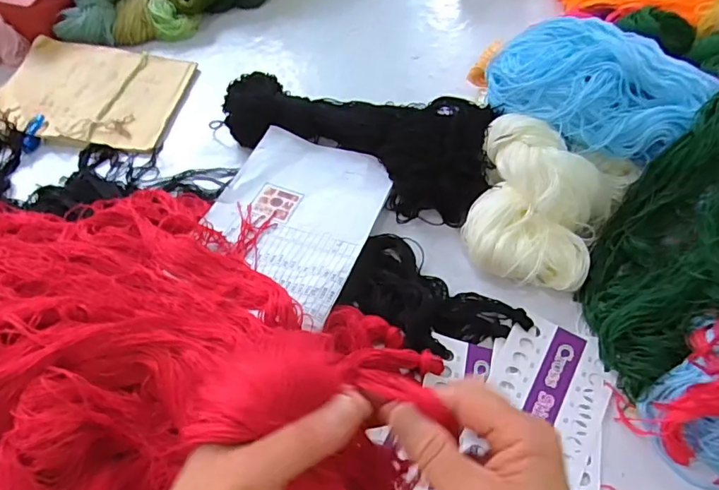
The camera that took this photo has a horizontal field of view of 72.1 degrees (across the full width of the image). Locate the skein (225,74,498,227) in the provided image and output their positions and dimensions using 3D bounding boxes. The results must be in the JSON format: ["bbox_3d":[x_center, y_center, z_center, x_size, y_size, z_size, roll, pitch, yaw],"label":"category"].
[{"bbox_3d":[-0.015,-0.113,0.506,0.296,0.062,0.115,18,61,14],"label":"skein"}]

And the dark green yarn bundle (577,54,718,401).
[{"bbox_3d":[0.273,-0.035,0.395,0.184,0.120,0.273,-3,58,1],"label":"dark green yarn bundle"}]

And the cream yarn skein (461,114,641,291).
[{"bbox_3d":[0.157,-0.034,0.426,0.125,0.046,0.138,20,88,8],"label":"cream yarn skein"}]

